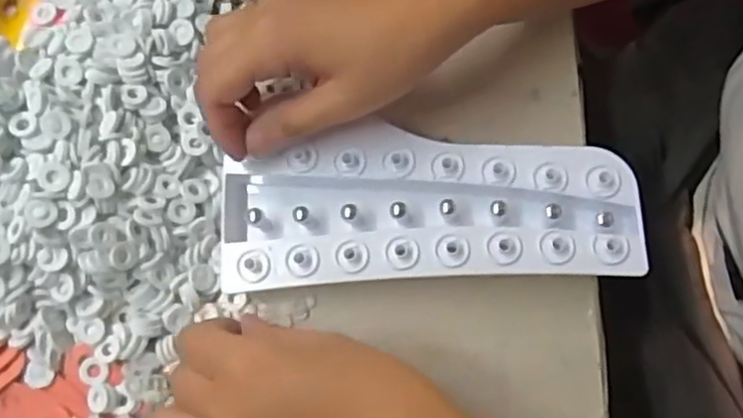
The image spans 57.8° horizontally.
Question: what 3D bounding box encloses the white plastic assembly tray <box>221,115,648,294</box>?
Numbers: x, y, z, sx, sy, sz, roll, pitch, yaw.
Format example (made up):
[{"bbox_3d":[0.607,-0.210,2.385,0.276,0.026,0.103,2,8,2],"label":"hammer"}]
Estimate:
[{"bbox_3d":[0.031,0.001,0.381,0.224,0.036,0.088,-1,76,9],"label":"white plastic assembly tray"}]

